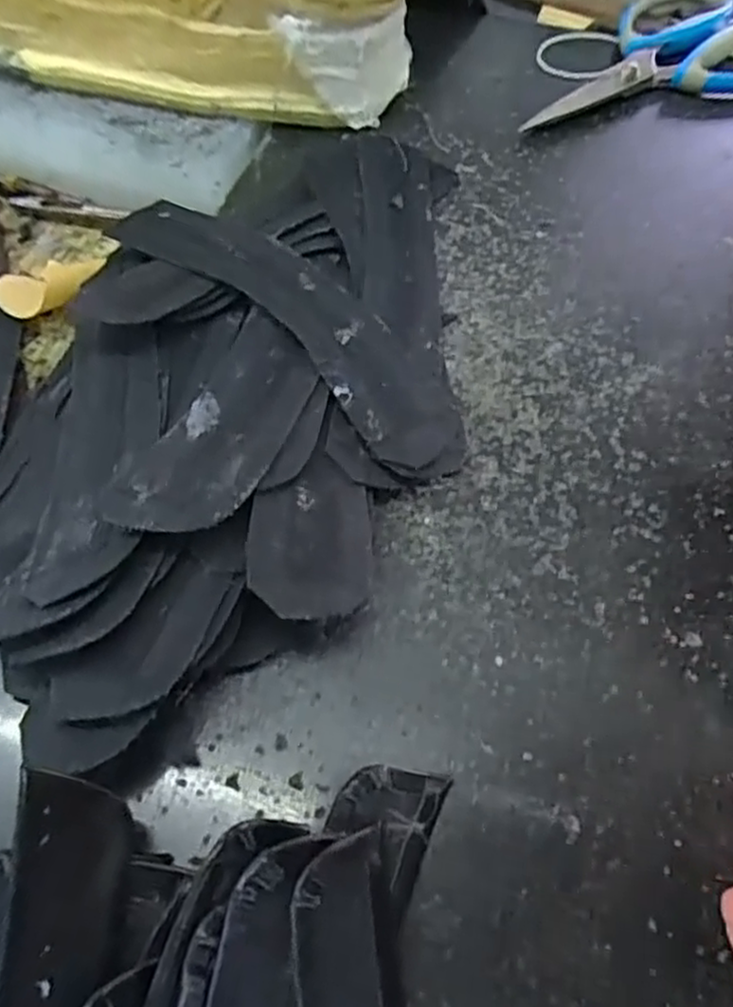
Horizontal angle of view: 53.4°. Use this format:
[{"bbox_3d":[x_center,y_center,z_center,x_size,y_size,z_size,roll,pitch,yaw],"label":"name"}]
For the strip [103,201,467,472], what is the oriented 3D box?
[{"bbox_3d":[-0.028,-0.069,0.269,0.042,0.030,0.162,-39,66,-24],"label":"strip"}]

